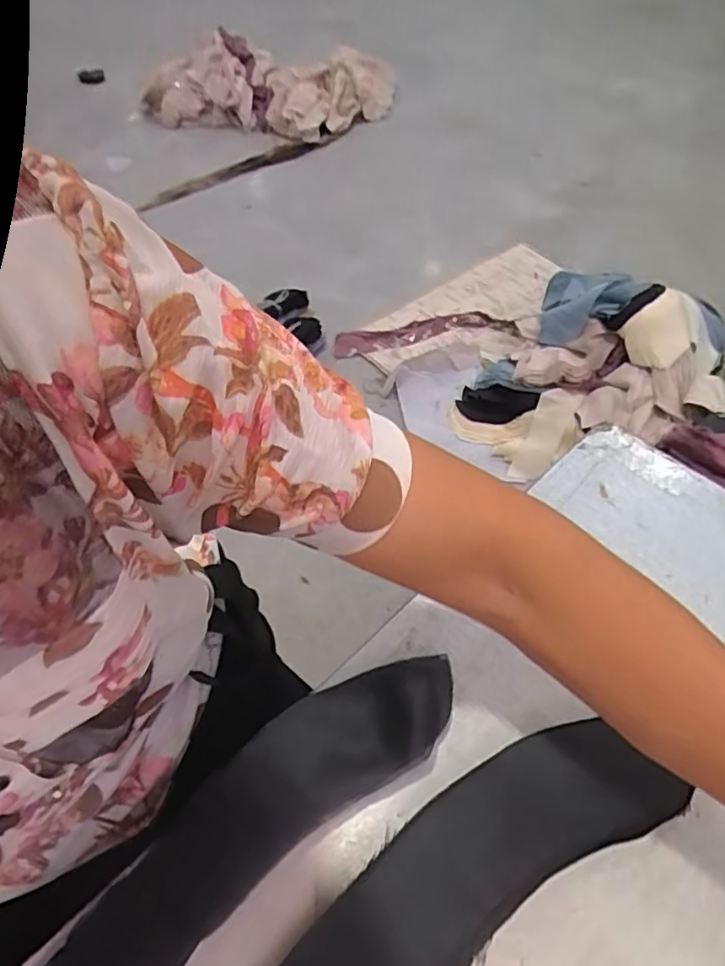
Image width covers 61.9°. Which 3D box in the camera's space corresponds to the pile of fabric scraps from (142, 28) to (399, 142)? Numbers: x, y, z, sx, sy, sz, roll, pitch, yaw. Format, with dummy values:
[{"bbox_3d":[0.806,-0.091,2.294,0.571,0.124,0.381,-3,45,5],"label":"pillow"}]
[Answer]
[{"bbox_3d":[-0.268,-1.080,1.648,0.677,0.159,0.211,11,55,11],"label":"pile of fabric scraps"}]

